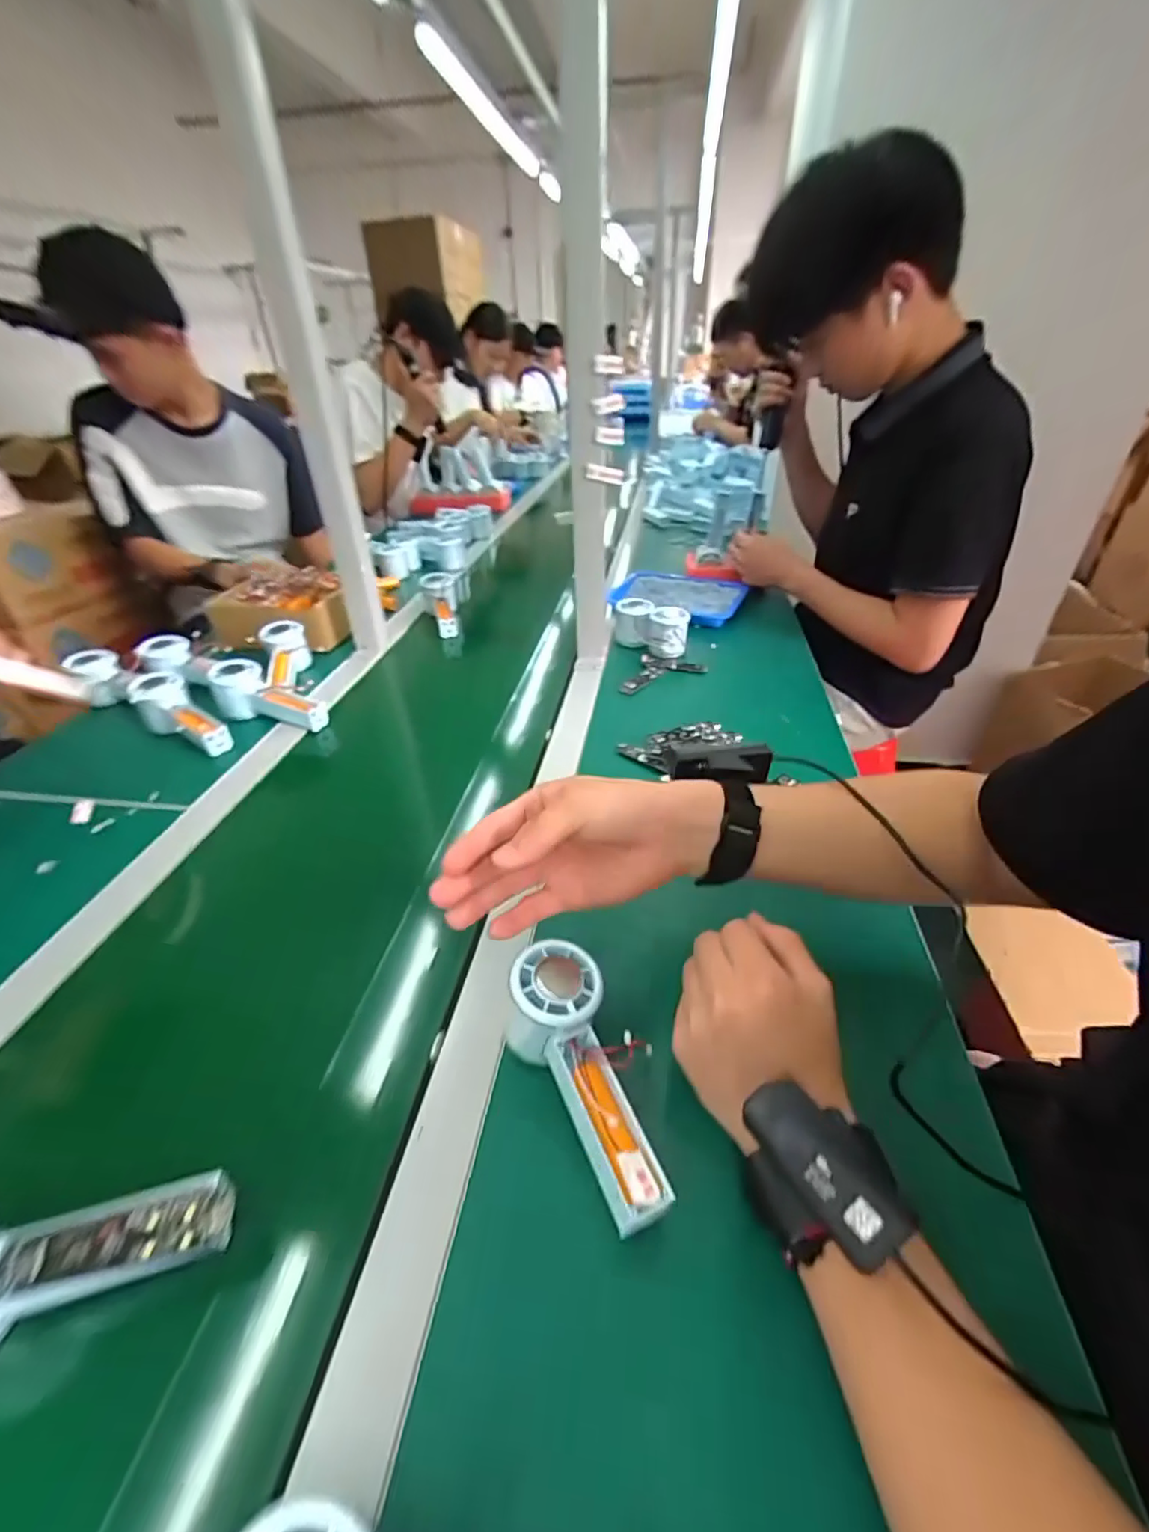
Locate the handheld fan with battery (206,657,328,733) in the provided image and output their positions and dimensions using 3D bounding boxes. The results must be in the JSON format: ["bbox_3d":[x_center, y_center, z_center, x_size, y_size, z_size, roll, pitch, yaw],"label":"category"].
[{"bbox_3d":[-0.385,-0.082,0.740,0.156,0.057,0.052,20,38,2],"label":"handheld fan with battery"}]

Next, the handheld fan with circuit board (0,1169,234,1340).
[{"bbox_3d":[-0.249,0.243,0.275,0.156,0.056,0.063,-7,36,-6],"label":"handheld fan with circuit board"}]

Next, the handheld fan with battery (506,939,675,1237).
[{"bbox_3d":[0.005,0.179,0.339,0.065,0.047,0.149,-15,50,-17],"label":"handheld fan with battery"}]

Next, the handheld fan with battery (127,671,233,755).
[{"bbox_3d":[-0.475,-0.064,0.707,0.149,0.072,0.054,17,40,24],"label":"handheld fan with battery"}]

